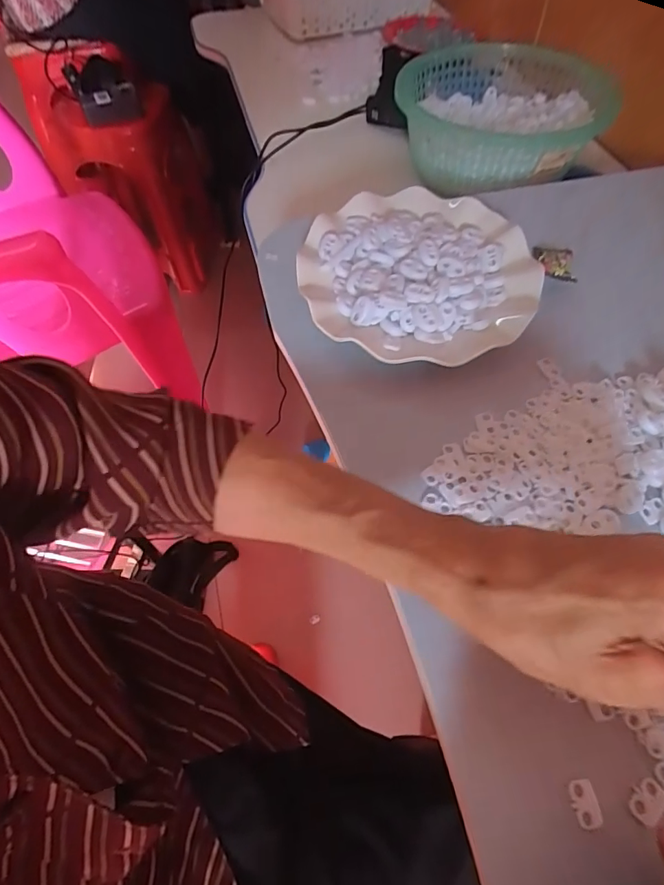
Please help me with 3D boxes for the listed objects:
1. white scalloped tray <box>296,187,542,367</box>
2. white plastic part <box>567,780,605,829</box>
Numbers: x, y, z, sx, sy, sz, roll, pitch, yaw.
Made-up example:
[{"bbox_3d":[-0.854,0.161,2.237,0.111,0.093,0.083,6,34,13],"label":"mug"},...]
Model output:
[{"bbox_3d":[0.065,-0.129,0.362,0.170,0.028,0.170,-12,58,-6],"label":"white scalloped tray"},{"bbox_3d":[0.115,0.163,0.215,0.013,0.004,0.018,-7,58,-3],"label":"white plastic part"}]

